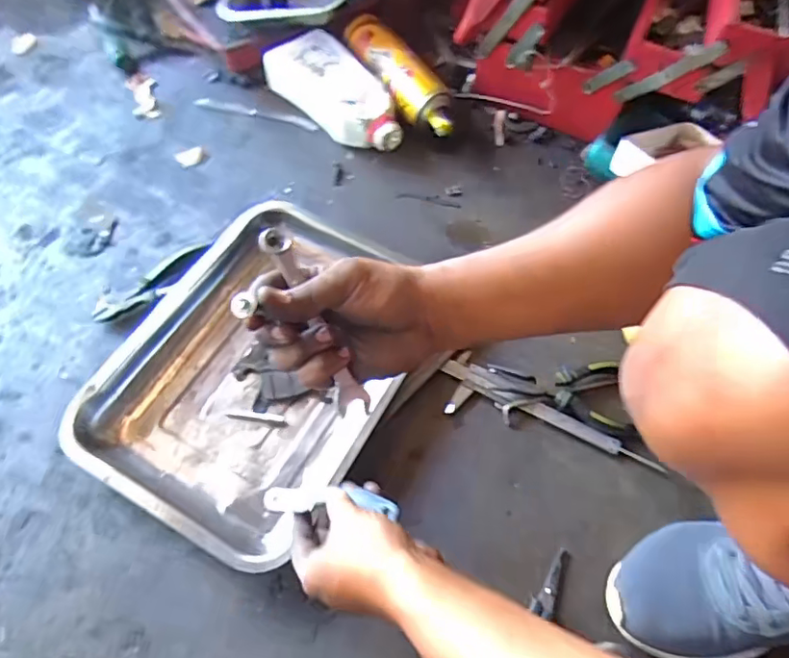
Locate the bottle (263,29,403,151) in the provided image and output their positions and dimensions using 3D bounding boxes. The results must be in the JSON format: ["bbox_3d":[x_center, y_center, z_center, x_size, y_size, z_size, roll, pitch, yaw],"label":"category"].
[{"bbox_3d":[-0.073,-0.322,0.769,0.222,0.060,0.089,41,68,20],"label":"bottle"}]

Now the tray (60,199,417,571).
[{"bbox_3d":[-0.141,0.030,0.588,0.273,0.038,0.357,25,64,13],"label":"tray"}]

